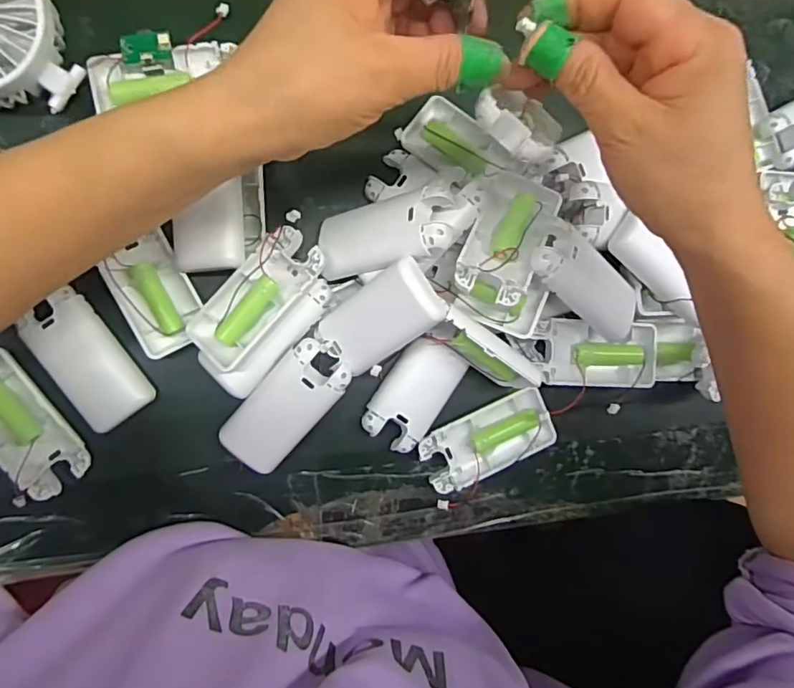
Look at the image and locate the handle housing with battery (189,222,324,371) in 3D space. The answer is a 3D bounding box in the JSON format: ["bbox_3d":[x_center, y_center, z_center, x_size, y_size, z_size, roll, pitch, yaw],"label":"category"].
[{"bbox_3d":[-0.089,-0.030,0.351,0.042,0.026,0.093,42,83,-6],"label":"handle housing with battery"}]

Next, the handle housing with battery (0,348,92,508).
[{"bbox_3d":[-0.242,0.052,0.357,0.049,0.026,0.095,-32,94,-8],"label":"handle housing with battery"}]

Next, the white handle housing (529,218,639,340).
[{"bbox_3d":[0.122,-0.039,0.353,0.092,0.017,0.039,36,88,-27],"label":"white handle housing"}]

